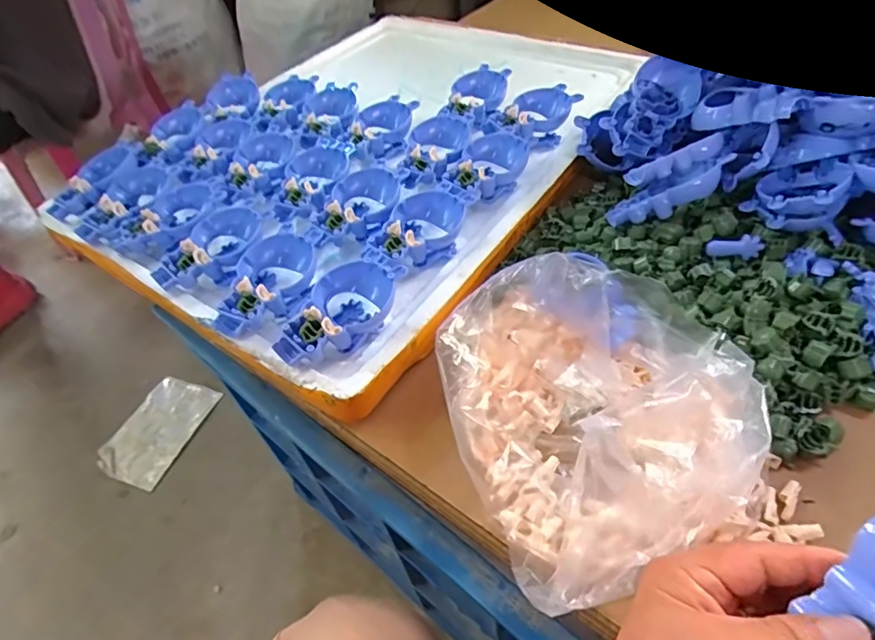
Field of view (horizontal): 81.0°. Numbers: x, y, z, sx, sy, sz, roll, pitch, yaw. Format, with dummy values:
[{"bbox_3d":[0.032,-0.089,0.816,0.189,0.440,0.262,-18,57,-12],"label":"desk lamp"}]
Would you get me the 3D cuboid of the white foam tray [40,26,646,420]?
[{"bbox_3d":[-0.080,-0.189,0.538,0.409,0.040,0.528,23,55,24],"label":"white foam tray"}]

